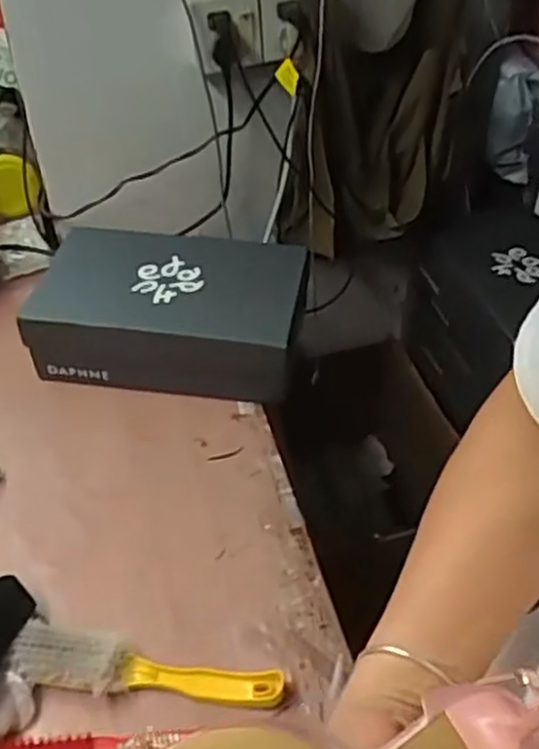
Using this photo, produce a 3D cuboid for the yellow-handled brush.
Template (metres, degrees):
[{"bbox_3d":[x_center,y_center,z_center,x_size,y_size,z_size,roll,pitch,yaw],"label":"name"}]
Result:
[{"bbox_3d":[-0.099,0.239,0.613,0.218,0.030,0.046,4,44,4],"label":"yellow-handled brush"}]

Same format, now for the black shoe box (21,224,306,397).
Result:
[{"bbox_3d":[-0.114,-0.072,0.887,0.292,0.114,0.182,5,45,6],"label":"black shoe box"}]

